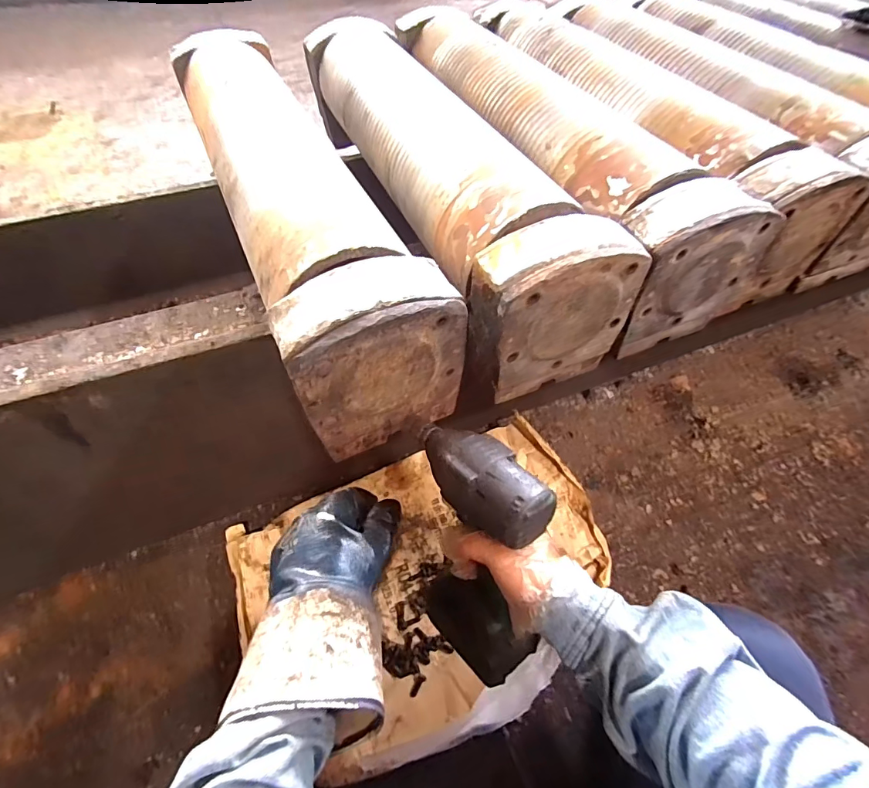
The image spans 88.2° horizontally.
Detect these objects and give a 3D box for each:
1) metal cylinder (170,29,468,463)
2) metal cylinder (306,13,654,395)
[{"bbox_3d":[-0.197,-0.247,0.588,0.161,0.166,0.677,-21,56,-18],"label":"metal cylinder"},{"bbox_3d":[0.000,-0.325,0.650,0.164,0.168,0.711,-17,55,-16],"label":"metal cylinder"}]

